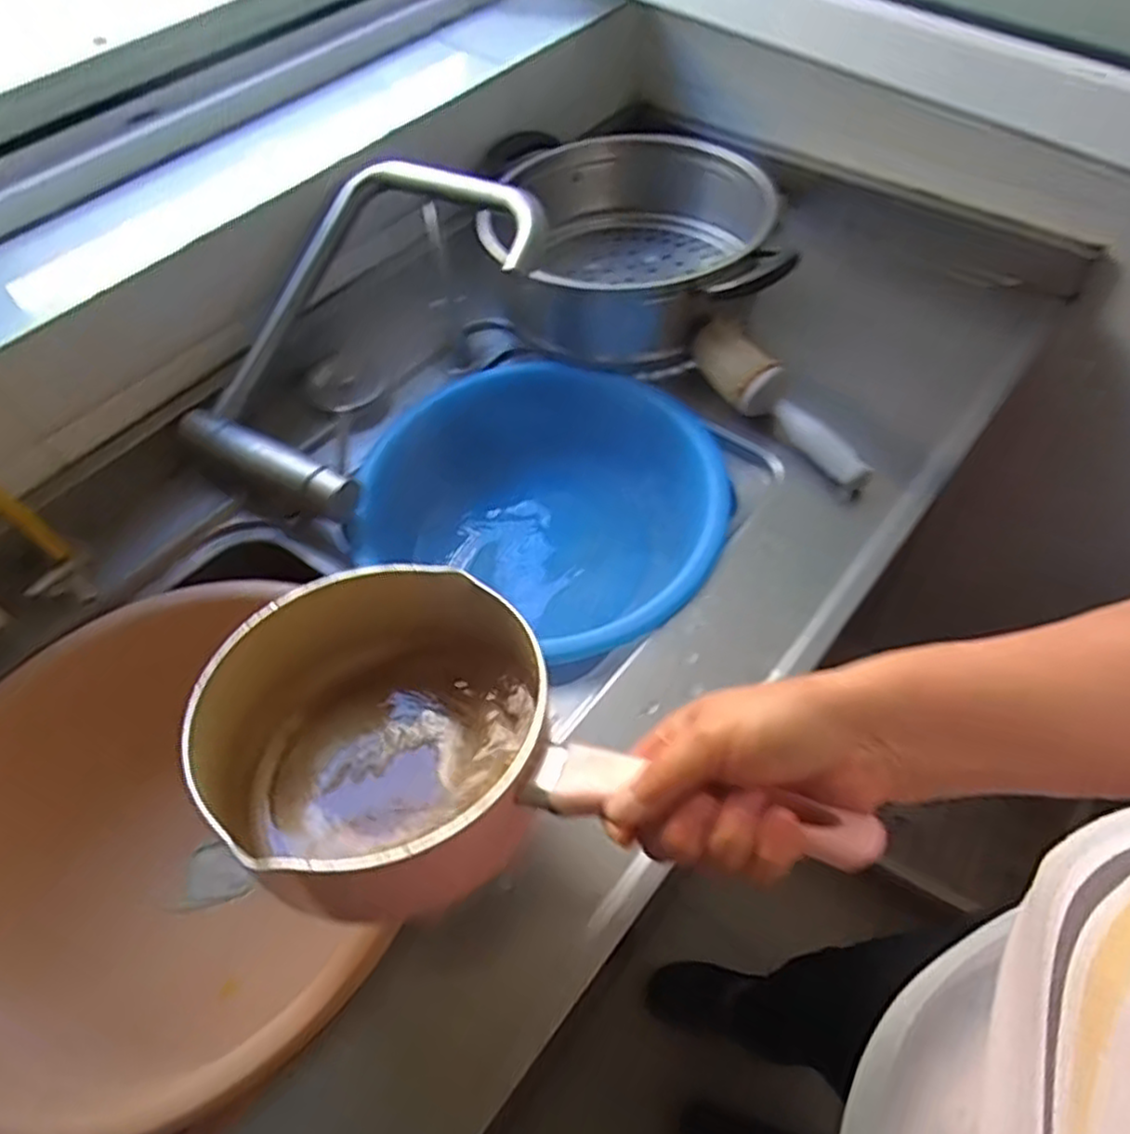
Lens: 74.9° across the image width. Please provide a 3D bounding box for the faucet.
[{"bbox_3d":[-0.187,-0.209,0.653,0.329,0.155,0.220,-36,61,-20],"label":"faucet"}]

